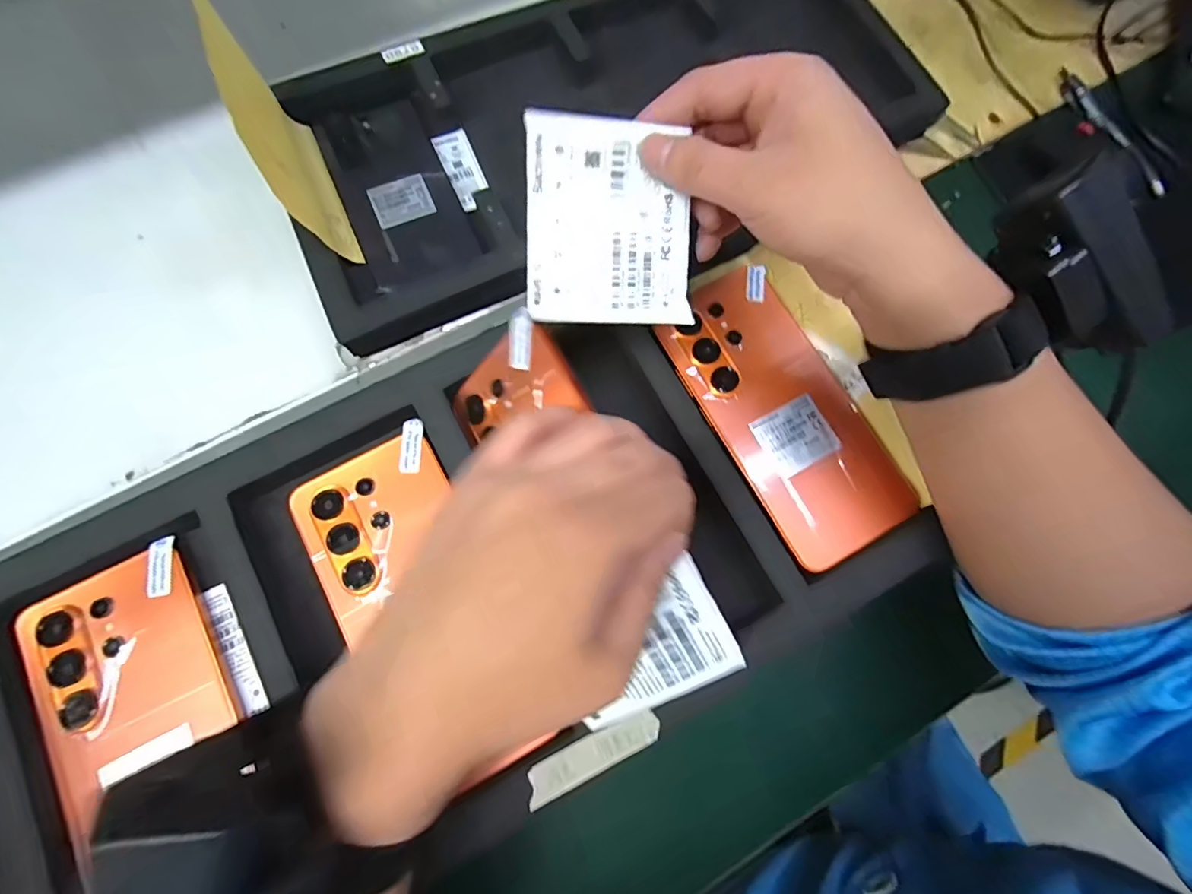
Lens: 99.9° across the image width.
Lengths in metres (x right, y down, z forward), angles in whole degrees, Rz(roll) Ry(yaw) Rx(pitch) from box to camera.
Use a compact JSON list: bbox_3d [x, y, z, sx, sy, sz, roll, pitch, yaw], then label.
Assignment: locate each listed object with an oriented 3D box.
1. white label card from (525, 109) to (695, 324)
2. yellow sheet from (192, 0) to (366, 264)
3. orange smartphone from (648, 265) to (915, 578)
[{"bbox_3d":[0.006,-0.099,0.224,0.071,0.004,0.084,0,101,-4],"label":"white label card"},{"bbox_3d":[-0.200,-0.202,0.317,0.022,0.095,0.141,-23,78,-8],"label":"yellow sheet"},{"bbox_3d":[0.106,-0.022,0.287,0.079,0.016,0.166,-28,78,-9],"label":"orange smartphone"}]

